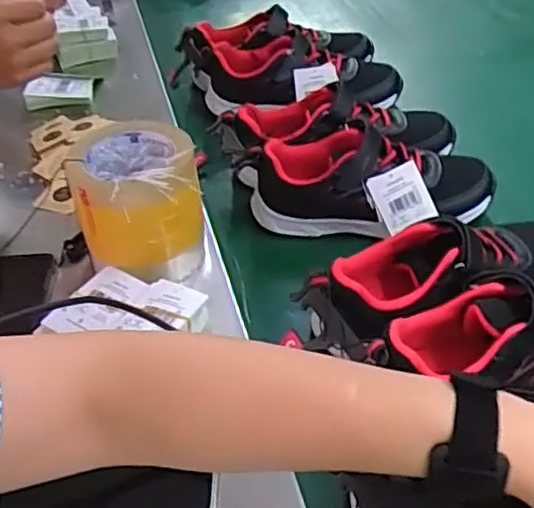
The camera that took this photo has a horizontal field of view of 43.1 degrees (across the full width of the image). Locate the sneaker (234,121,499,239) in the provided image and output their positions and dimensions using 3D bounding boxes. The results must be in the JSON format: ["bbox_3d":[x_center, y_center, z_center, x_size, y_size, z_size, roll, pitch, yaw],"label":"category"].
[{"bbox_3d":[0.096,-0.071,0.673,0.249,0.086,0.094,2,43,4],"label":"sneaker"}]

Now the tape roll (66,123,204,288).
[{"bbox_3d":[-0.112,-0.044,0.599,0.105,0.108,0.107,-6,43,-5],"label":"tape roll"}]

